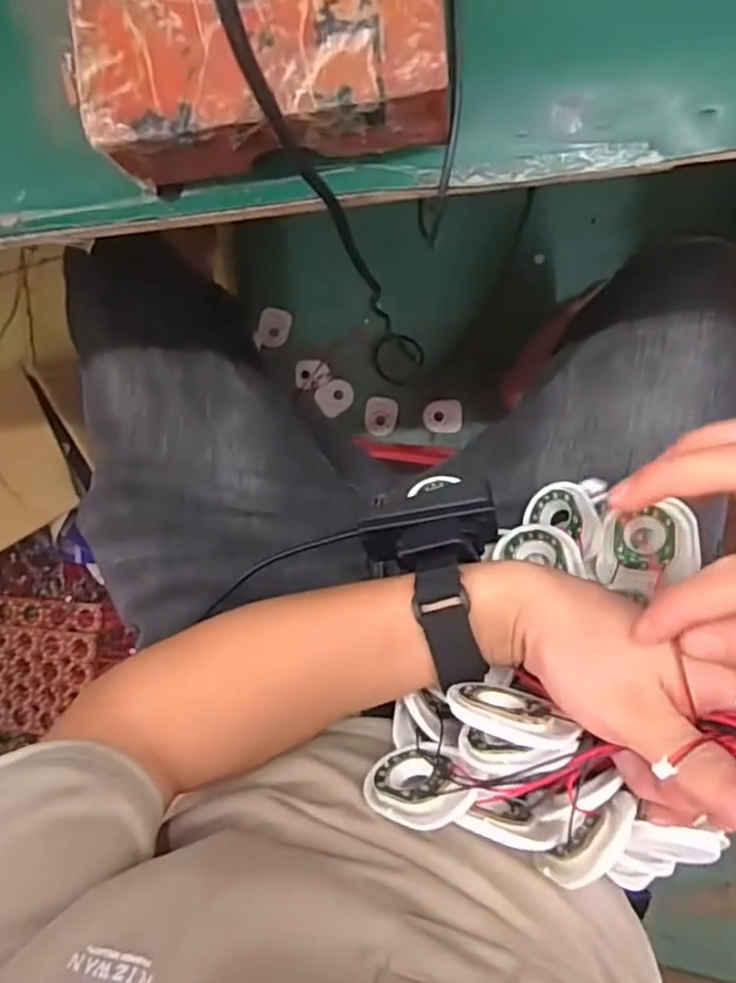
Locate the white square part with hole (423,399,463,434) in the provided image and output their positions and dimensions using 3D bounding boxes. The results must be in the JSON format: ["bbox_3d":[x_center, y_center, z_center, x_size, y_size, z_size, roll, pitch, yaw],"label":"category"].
[{"bbox_3d":[0.117,-0.117,1.004,0.058,0.008,0.053,6,95,6],"label":"white square part with hole"}]

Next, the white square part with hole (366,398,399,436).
[{"bbox_3d":[0.020,-0.116,1.005,0.051,0.004,0.060,6,95,6],"label":"white square part with hole"}]

